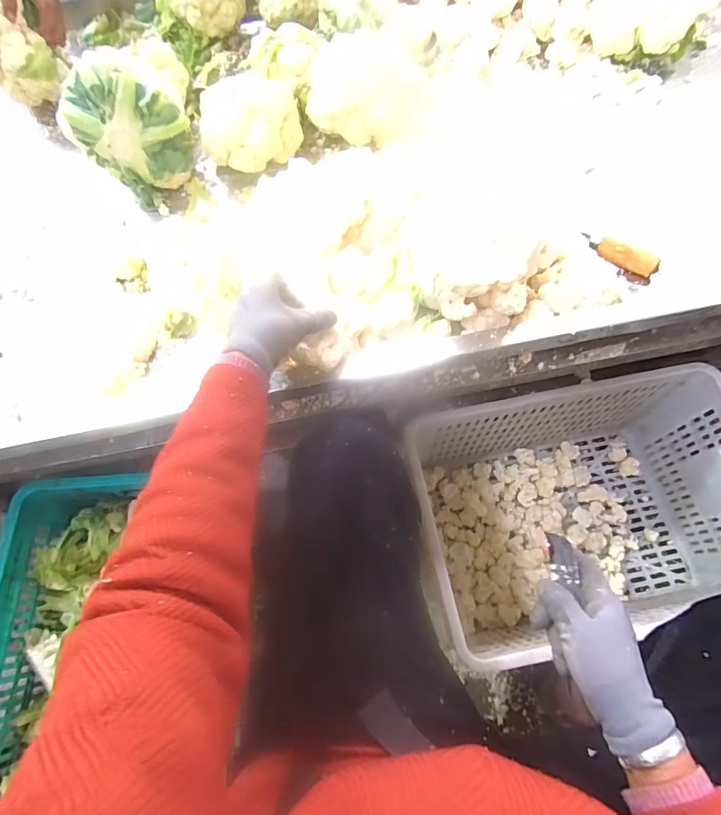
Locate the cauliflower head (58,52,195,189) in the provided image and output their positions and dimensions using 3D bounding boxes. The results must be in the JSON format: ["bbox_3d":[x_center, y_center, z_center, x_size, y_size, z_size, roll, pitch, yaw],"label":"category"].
[{"bbox_3d":[-0.371,-0.452,0.681,0.151,0.150,0.115,17,68,11],"label":"cauliflower head"}]

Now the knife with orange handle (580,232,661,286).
[{"bbox_3d":[0.382,-0.227,0.629,0.114,0.018,0.028,33,71,16],"label":"knife with orange handle"}]

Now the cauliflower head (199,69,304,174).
[{"bbox_3d":[-0.185,-0.476,0.713,0.167,0.089,0.124,-13,66,-3],"label":"cauliflower head"}]

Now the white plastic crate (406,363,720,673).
[{"bbox_3d":[0.347,0.174,0.731,0.500,0.276,0.346,-10,65,-2],"label":"white plastic crate"}]

